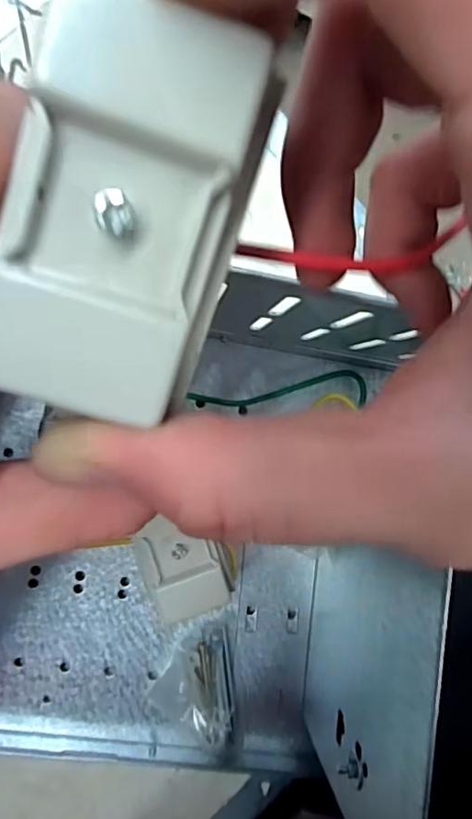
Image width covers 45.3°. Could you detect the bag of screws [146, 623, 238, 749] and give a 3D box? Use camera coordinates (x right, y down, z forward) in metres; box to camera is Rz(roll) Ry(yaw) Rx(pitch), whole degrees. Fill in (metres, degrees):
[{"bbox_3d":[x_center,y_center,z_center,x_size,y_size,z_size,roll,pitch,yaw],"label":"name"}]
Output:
[{"bbox_3d":[-0.024,0.162,0.326,0.045,0.010,0.067,-6,92,-7],"label":"bag of screws"}]

